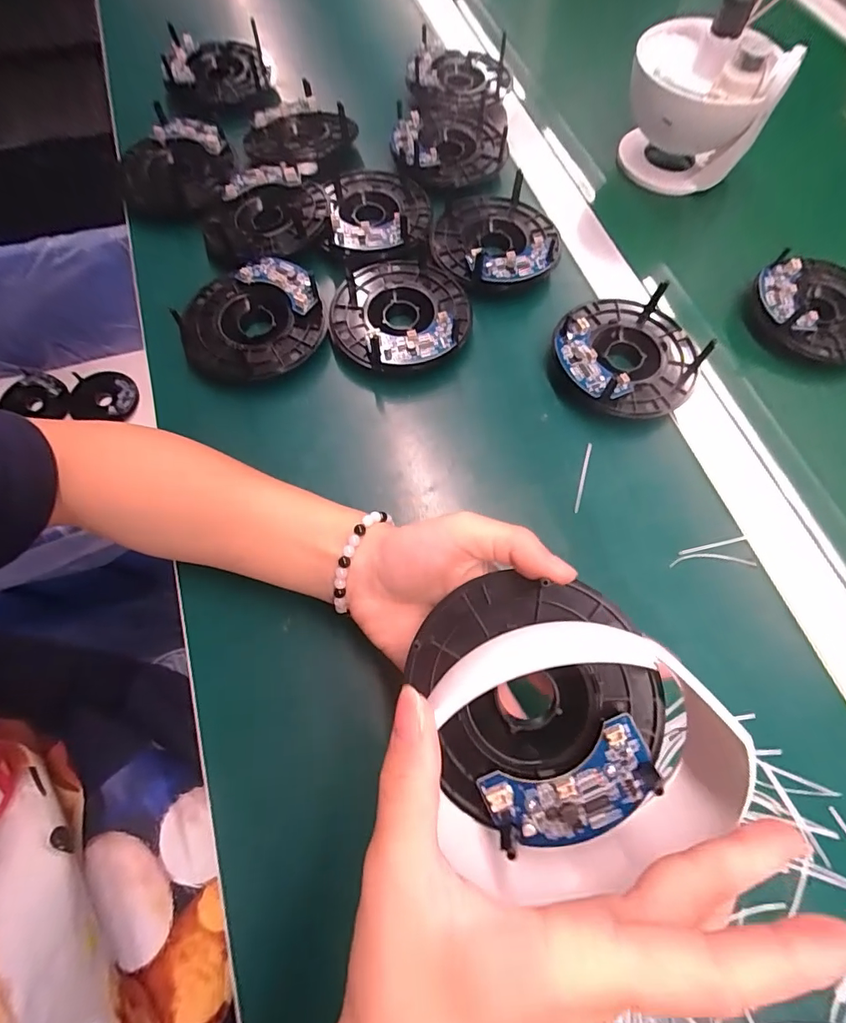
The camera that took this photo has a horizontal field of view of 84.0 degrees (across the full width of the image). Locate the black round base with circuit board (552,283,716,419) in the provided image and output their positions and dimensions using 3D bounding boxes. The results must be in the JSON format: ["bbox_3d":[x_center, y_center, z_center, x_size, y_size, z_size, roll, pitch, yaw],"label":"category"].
[{"bbox_3d":[0.144,-0.114,0.333,0.101,0.029,0.098,1,68,-2],"label":"black round base with circuit board"}]

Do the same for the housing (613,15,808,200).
[{"bbox_3d":[0.238,-0.362,0.412,0.115,0.099,0.128,23,70,8],"label":"housing"}]

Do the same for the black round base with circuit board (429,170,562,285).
[{"bbox_3d":[0.057,-0.220,0.369,0.100,0.021,0.101,0,68,0],"label":"black round base with circuit board"}]

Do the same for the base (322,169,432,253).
[{"bbox_3d":[-0.036,-0.245,0.378,0.083,0.026,0.098,-7,69,-3],"label":"base"}]

